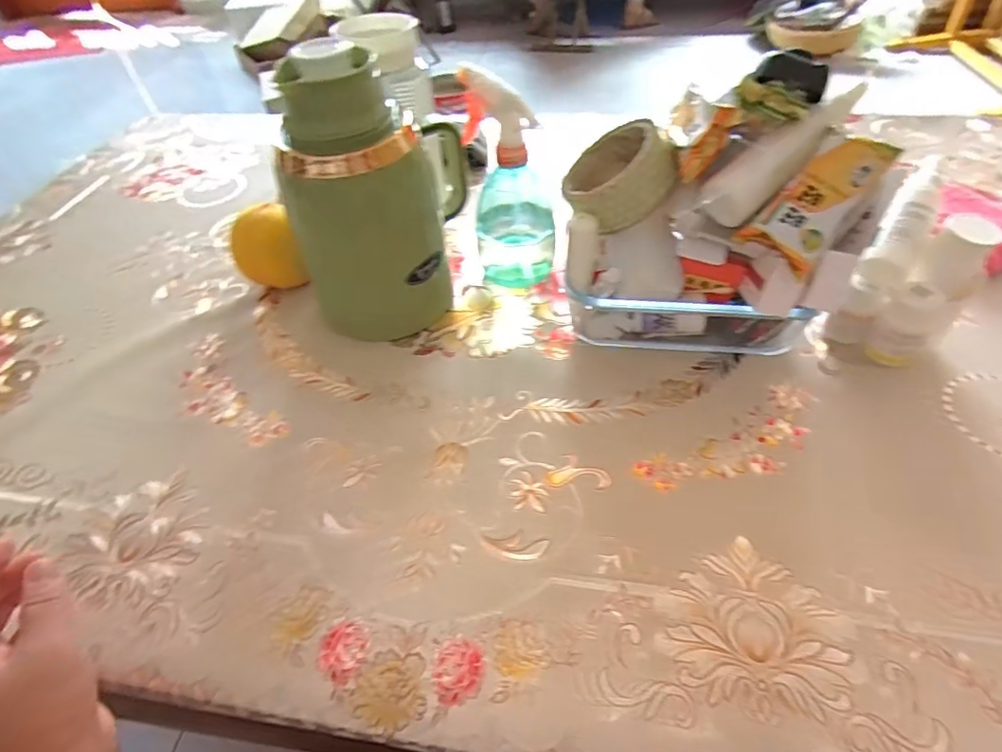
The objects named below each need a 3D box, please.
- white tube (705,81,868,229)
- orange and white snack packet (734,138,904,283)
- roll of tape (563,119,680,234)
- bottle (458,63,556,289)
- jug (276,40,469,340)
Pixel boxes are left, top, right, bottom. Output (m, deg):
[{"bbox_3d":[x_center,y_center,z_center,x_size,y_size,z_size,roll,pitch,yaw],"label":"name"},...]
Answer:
[{"bbox_3d":[0.198,-0.154,0.373,0.114,0.030,0.033,-41,50,13],"label":"white tube"},{"bbox_3d":[0.214,-0.119,0.355,0.050,0.023,0.093,39,102,8],"label":"orange and white snack packet"},{"bbox_3d":[0.094,-0.165,0.439,0.089,0.045,0.096,-32,38,29],"label":"roll of tape"},{"bbox_3d":[0.010,-0.174,0.493,0.076,0.185,0.063,-2,49,4],"label":"bottle"},{"bbox_3d":[-0.107,-0.157,0.463,0.103,0.224,0.144,9,51,14],"label":"jug"}]

